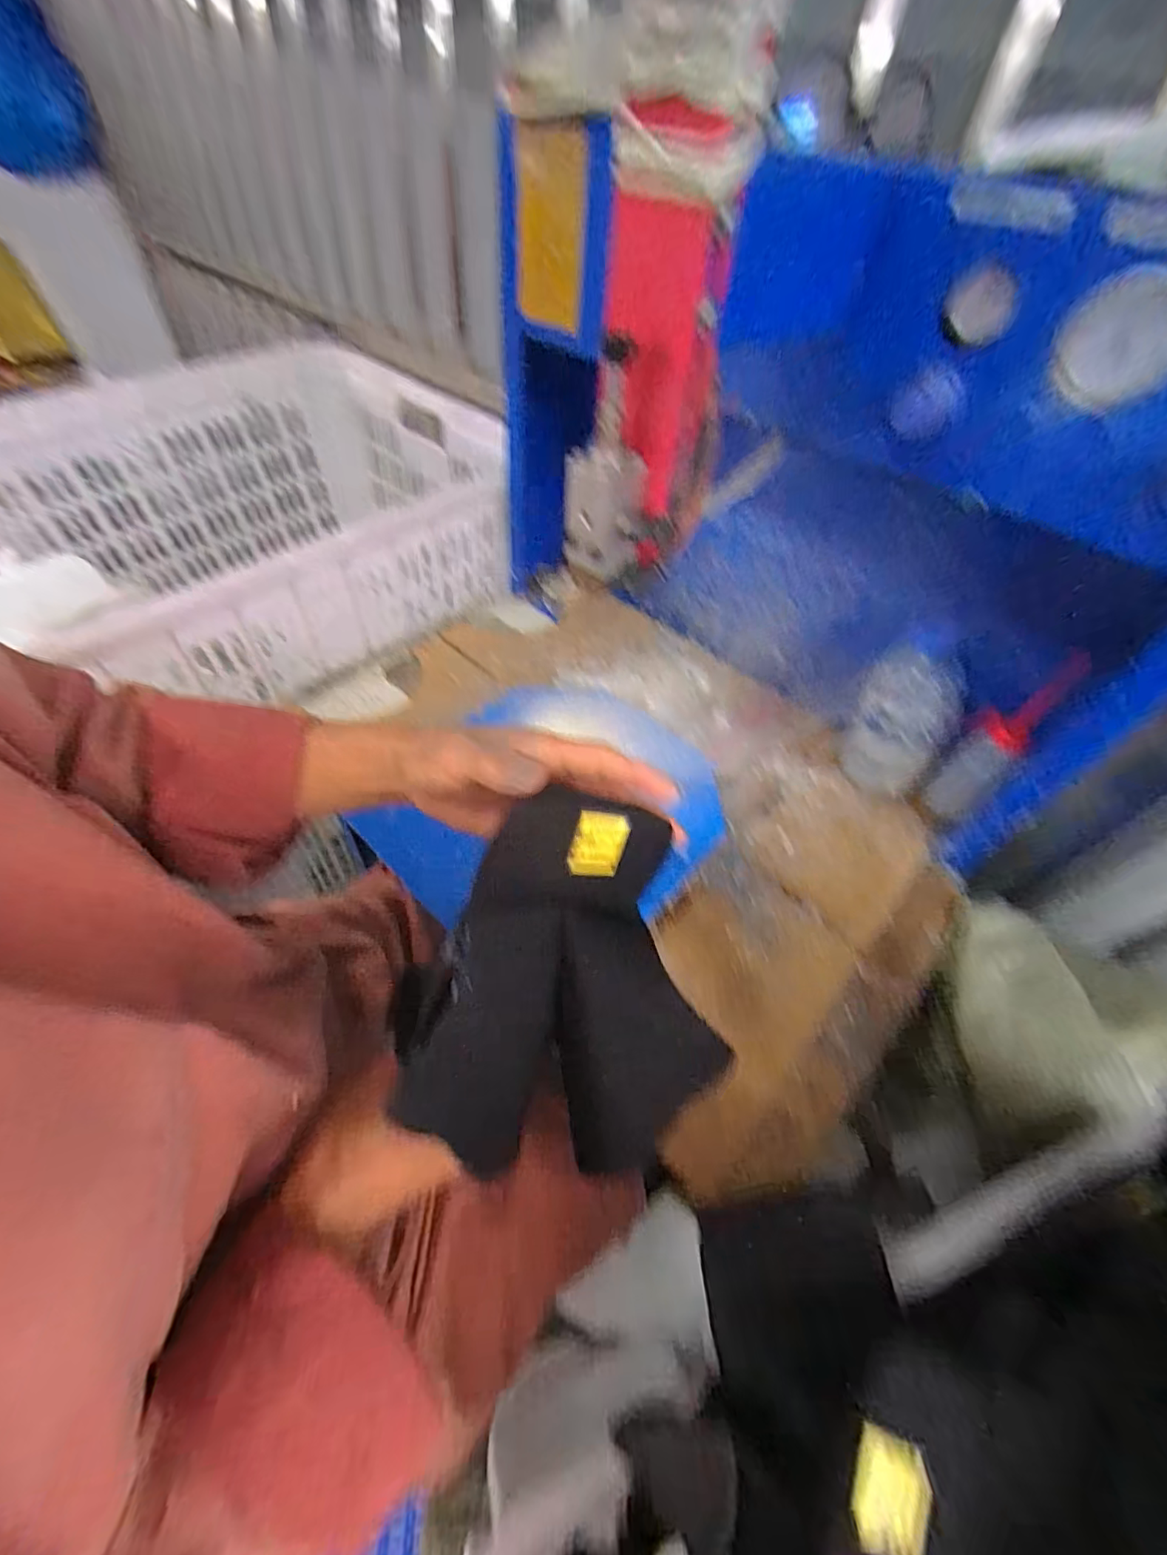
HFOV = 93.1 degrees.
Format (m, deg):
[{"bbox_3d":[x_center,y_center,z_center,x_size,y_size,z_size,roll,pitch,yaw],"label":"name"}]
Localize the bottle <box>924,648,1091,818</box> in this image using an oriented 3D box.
[{"bbox_3d":[0.380,-0.034,0.512,0.050,0.158,0.059,31,54,19],"label":"bottle"}]

